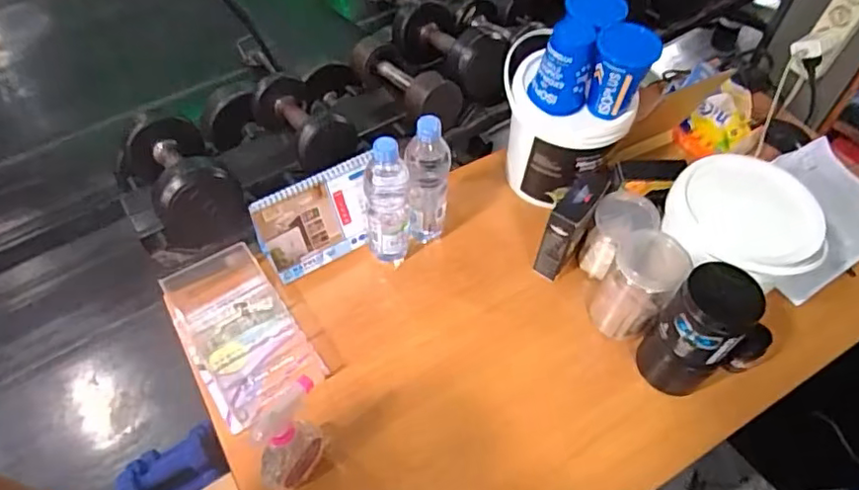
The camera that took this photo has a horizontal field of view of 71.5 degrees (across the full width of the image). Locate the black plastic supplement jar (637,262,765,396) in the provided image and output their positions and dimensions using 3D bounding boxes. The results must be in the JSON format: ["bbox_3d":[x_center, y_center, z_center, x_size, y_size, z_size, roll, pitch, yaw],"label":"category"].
[{"bbox_3d":[0.361,0.123,0.814,0.092,0.226,0.091,0,54,-1],"label":"black plastic supplement jar"}]

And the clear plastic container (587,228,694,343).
[{"bbox_3d":[0.309,0.057,0.887,0.099,0.170,0.101,0,54,-1],"label":"clear plastic container"}]

